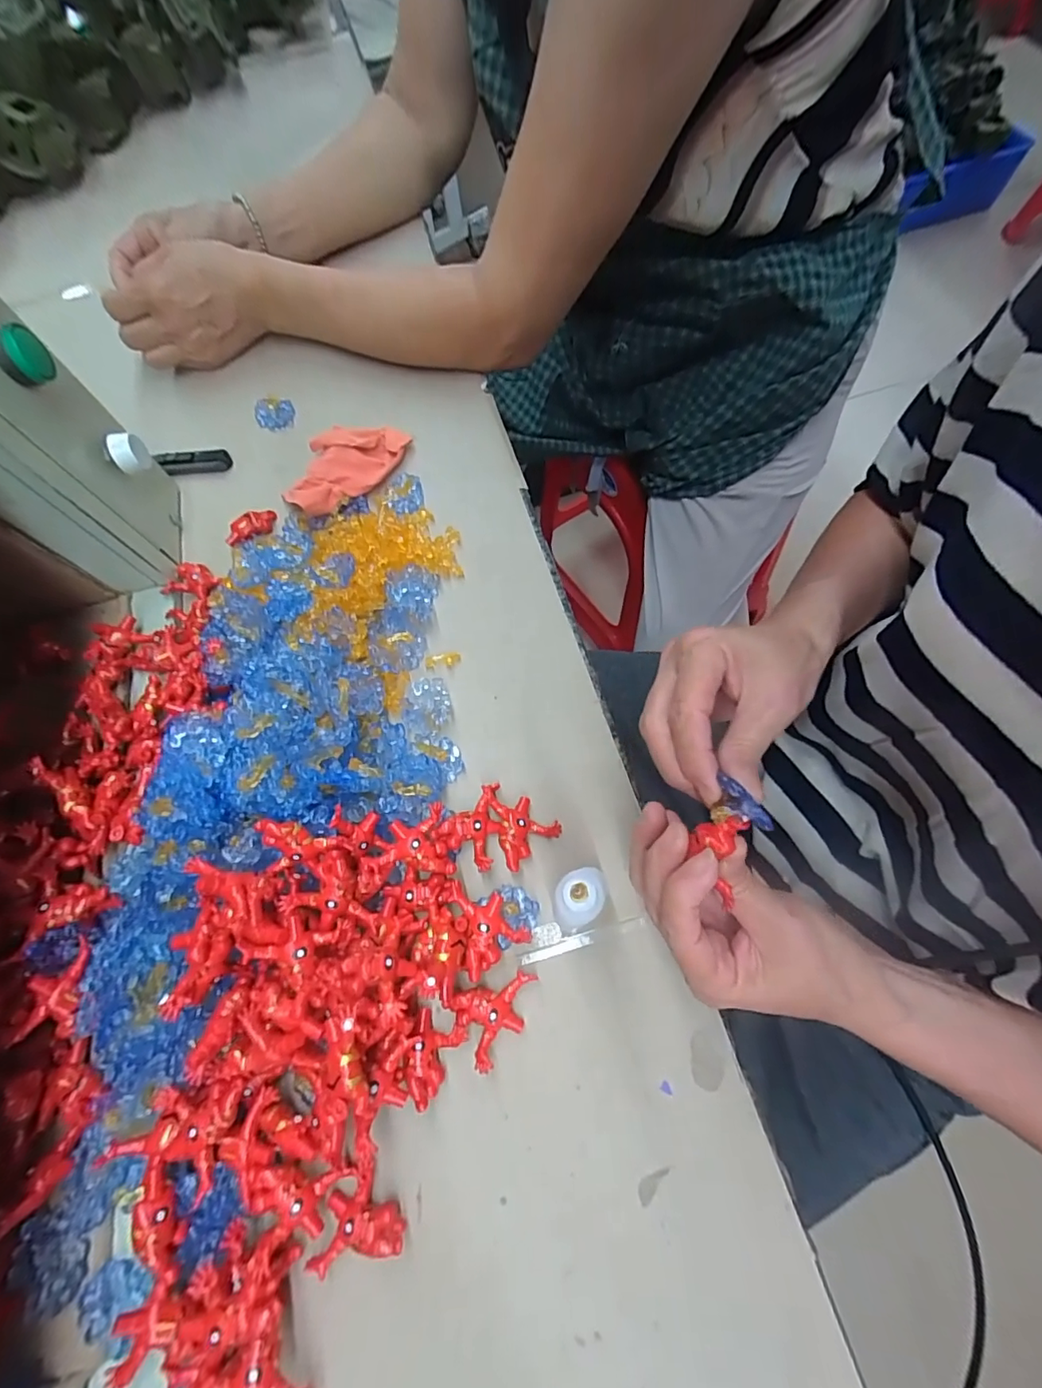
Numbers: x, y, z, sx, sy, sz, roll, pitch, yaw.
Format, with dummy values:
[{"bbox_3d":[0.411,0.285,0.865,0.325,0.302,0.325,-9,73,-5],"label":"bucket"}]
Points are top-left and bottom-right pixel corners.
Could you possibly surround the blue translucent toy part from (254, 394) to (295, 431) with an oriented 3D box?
[{"bbox_3d":[-0.217,-0.248,0.459,0.033,0.009,0.033,-1,68,4],"label":"blue translucent toy part"}]

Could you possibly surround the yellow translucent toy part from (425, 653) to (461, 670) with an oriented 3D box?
[{"bbox_3d":[-0.054,-0.023,0.357,0.024,0.005,0.011,-6,68,2],"label":"yellow translucent toy part"}]

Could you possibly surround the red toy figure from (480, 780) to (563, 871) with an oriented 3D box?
[{"bbox_3d":[-0.005,0.074,0.312,0.037,0.017,0.048,-38,70,-11],"label":"red toy figure"}]

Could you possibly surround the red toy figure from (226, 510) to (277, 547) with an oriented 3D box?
[{"bbox_3d":[-0.213,-0.132,0.410,0.042,0.012,0.017,-38,70,-11],"label":"red toy figure"}]

